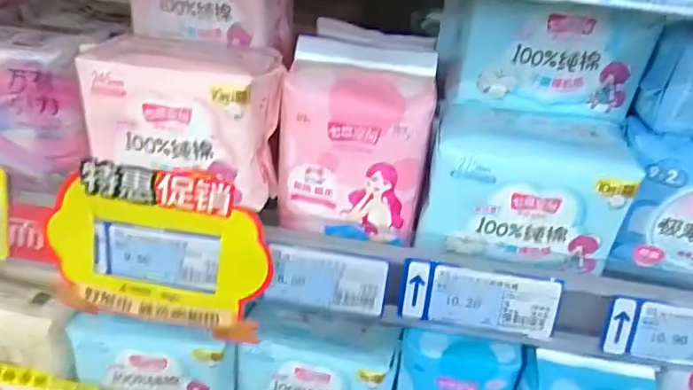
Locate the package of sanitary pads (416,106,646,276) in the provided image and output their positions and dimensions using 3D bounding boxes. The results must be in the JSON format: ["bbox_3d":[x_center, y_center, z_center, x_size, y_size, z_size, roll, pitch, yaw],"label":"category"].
[{"bbox_3d":[0.106,-0.005,0.329,0.113,0.079,0.055,7,32,2],"label":"package of sanitary pads"}]

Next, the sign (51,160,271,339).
[{"bbox_3d":[-0.117,0.033,0.338,0.134,0.103,0.017,9,32,5],"label":"sign"}]

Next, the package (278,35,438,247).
[{"bbox_3d":[0.005,-0.032,0.334,0.086,0.103,0.051,6,32,1],"label":"package"}]

